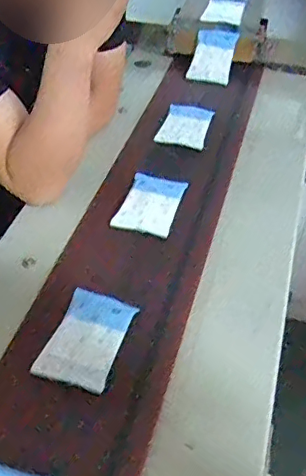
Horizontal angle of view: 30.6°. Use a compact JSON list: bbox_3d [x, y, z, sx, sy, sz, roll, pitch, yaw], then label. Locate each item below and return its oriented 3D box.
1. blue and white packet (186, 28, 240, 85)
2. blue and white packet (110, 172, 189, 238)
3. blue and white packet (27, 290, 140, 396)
[{"bbox_3d":[0.128,-0.385,1.177,0.104,0.109,0.021,24,21,35],"label":"blue and white packet"},{"bbox_3d":[-0.001,-0.057,0.876,0.085,0.010,0.134,14,47,11],"label":"blue and white packet"},{"bbox_3d":[-0.079,0.118,0.681,0.084,0.013,0.134,15,47,12],"label":"blue and white packet"}]

